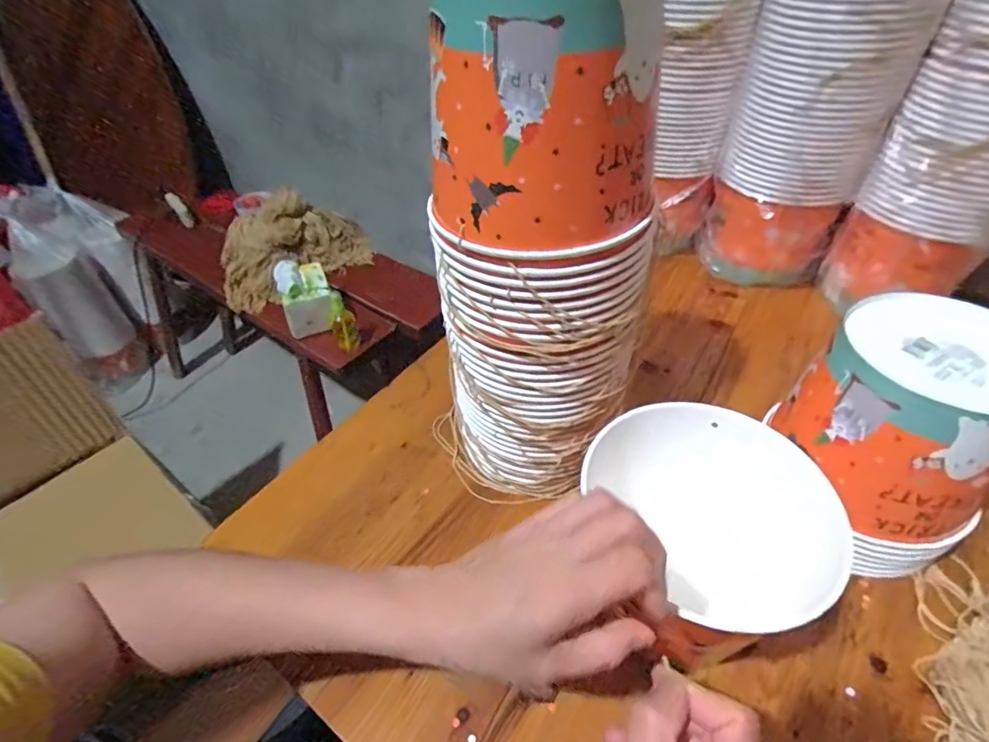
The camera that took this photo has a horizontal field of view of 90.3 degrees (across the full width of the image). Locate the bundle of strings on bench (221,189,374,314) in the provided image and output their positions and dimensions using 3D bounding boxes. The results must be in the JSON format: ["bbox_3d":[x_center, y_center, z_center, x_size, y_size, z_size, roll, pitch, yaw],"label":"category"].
[{"bbox_3d":[-0.466,-0.289,1.145,0.361,0.175,0.126,-31,51,-26],"label":"bundle of strings on bench"}]

